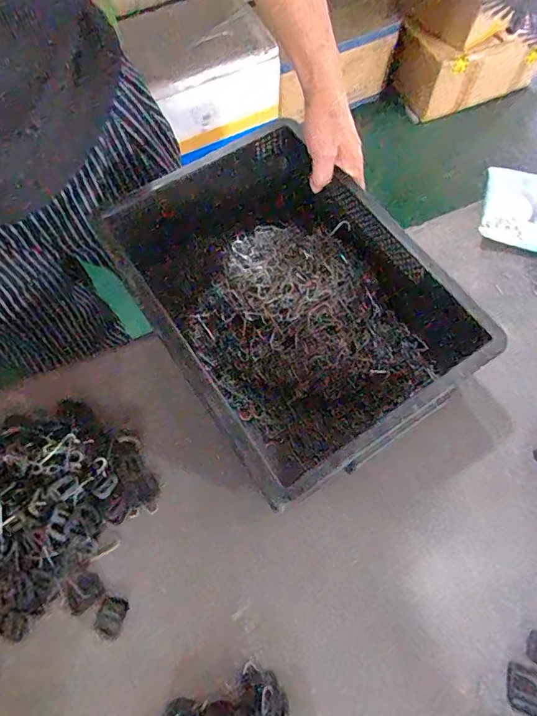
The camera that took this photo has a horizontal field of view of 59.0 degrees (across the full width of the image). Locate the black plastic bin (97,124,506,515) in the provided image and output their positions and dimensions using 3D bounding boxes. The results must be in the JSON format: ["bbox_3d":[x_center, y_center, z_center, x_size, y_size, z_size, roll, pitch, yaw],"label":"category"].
[{"bbox_3d":[0.013,-0.064,0.495,0.248,0.107,0.357,-33,70,-12],"label":"black plastic bin"}]

